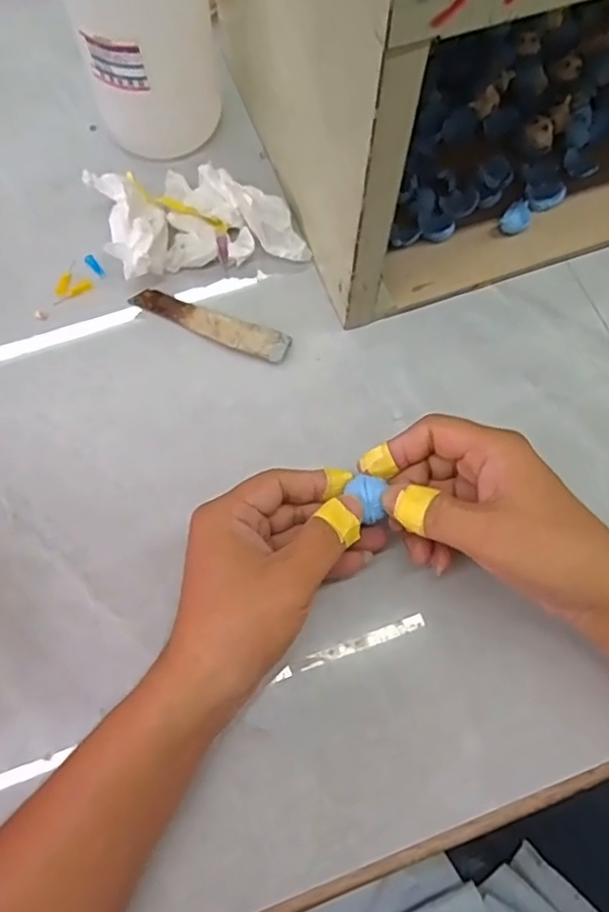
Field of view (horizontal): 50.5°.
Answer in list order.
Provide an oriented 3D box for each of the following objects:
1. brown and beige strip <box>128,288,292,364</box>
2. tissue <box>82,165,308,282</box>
[{"bbox_3d":[-0.068,-0.093,0.455,0.118,0.004,0.024,21,66,9],"label":"brown and beige strip"},{"bbox_3d":[-0.074,-0.173,0.465,0.132,0.042,0.083,-15,72,-5],"label":"tissue"}]

